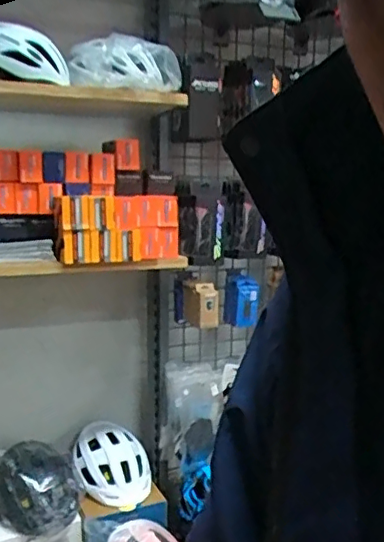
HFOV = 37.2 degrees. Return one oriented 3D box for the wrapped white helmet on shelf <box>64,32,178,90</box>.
[{"bbox_3d":[-0.169,-0.465,1.300,0.227,0.118,0.198,-5,9,-39],"label":"wrapped white helmet on shelf"}]

